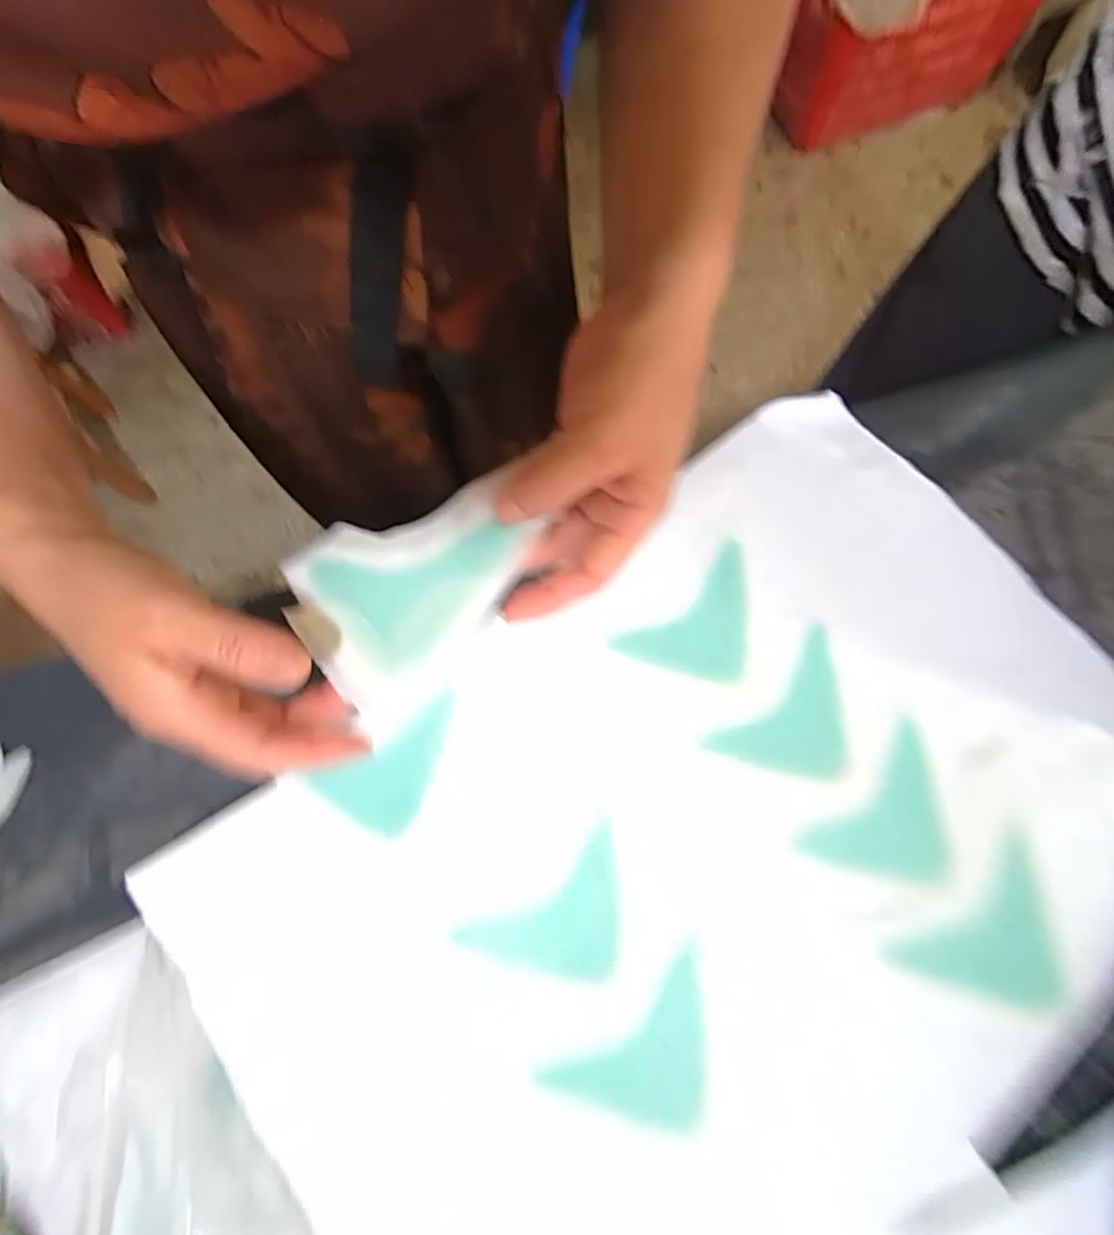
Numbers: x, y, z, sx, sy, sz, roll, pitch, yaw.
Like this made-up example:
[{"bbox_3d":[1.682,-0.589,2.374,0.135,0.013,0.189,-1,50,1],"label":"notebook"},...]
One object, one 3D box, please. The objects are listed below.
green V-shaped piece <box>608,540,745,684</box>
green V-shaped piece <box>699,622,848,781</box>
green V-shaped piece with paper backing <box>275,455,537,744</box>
[{"bbox_3d":[0.084,-0.006,0.385,0.084,0.009,0.093,4,71,2],"label":"green V-shaped piece"},{"bbox_3d":[0.139,0.054,0.366,0.082,0.009,0.093,3,71,1],"label":"green V-shaped piece"},{"bbox_3d":[-0.072,-0.022,0.269,0.112,0.004,0.110,-44,62,-5],"label":"green V-shaped piece with paper backing"}]

